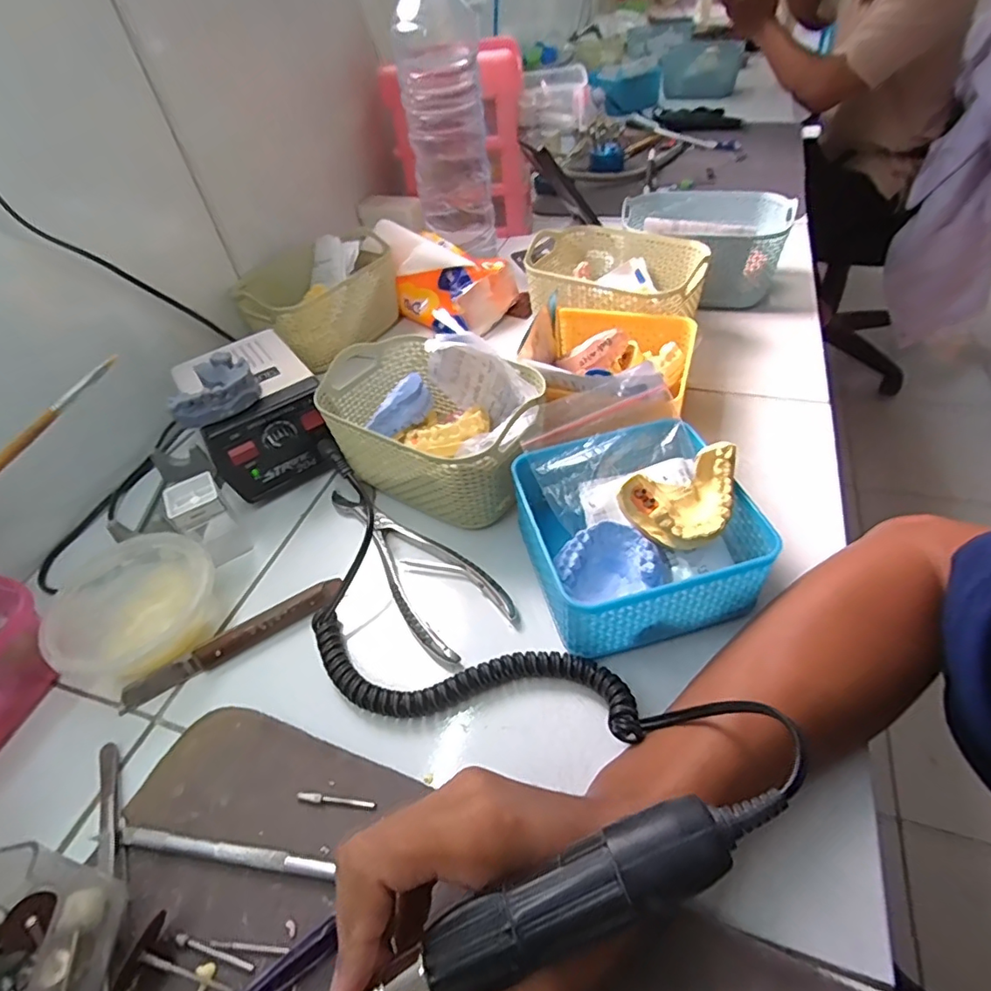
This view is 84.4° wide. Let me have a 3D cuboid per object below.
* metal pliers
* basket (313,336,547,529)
[{"bbox_3d":[-0.067,0.042,0.404,0.062,0.015,0.187,-34,51,-22],"label":"metal pliers"},{"bbox_3d":[-0.053,-0.058,0.444,0.185,0.089,0.119,21,53,25],"label":"basket"}]

